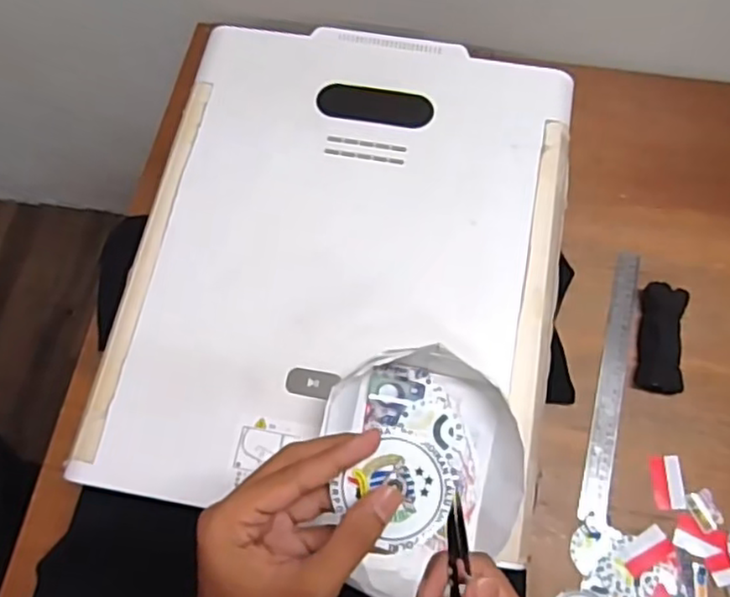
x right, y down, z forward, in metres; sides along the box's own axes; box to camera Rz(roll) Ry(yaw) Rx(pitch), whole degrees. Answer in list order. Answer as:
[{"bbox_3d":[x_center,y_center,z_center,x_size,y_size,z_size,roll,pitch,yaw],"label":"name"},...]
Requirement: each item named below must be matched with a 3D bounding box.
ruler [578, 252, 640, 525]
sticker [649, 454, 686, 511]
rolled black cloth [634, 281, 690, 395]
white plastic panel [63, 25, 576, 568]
[{"bbox_3d":[0.283,0.089,0.745,0.029,0.009,0.316,13,69,7],"label":"ruler"},{"bbox_3d":[0.327,0.198,0.704,0.032,0.004,0.056,-2,71,7],"label":"sticker"},{"bbox_3d":[0.339,0.046,0.744,0.047,0.026,0.127,12,69,7],"label":"rolled black cloth"},{"bbox_3d":[-0.016,-0.050,0.631,0.396,0.021,0.497,9,69,6],"label":"white plastic panel"}]

